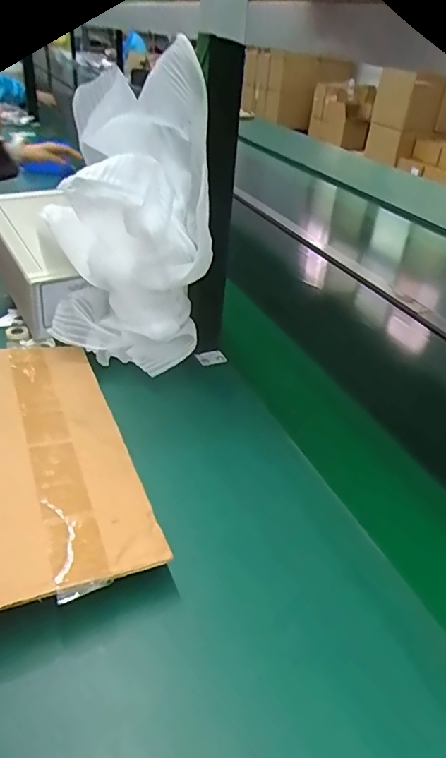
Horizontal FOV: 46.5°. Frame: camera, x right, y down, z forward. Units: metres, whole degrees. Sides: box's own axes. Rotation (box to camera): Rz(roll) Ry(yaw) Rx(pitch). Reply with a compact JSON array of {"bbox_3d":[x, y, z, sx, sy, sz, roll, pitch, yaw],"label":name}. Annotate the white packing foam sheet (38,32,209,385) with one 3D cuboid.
[{"bbox_3d":[-0.126,-0.198,0.664,0.198,0.337,0.148,-6,35,-14],"label":"white packing foam sheet"}]

